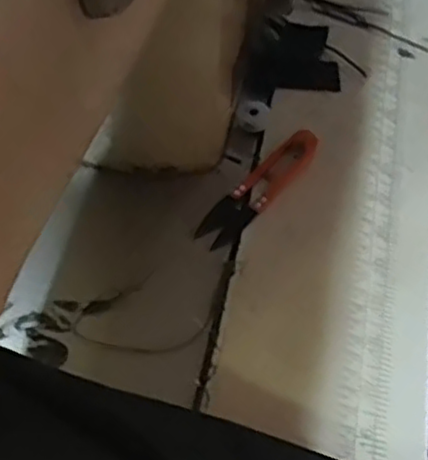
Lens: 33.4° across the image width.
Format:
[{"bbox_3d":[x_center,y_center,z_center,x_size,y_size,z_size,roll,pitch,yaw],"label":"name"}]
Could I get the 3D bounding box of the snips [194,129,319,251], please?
[{"bbox_3d":[0.027,-0.028,0.421,0.024,0.012,0.100,33,57,21],"label":"snips"}]

